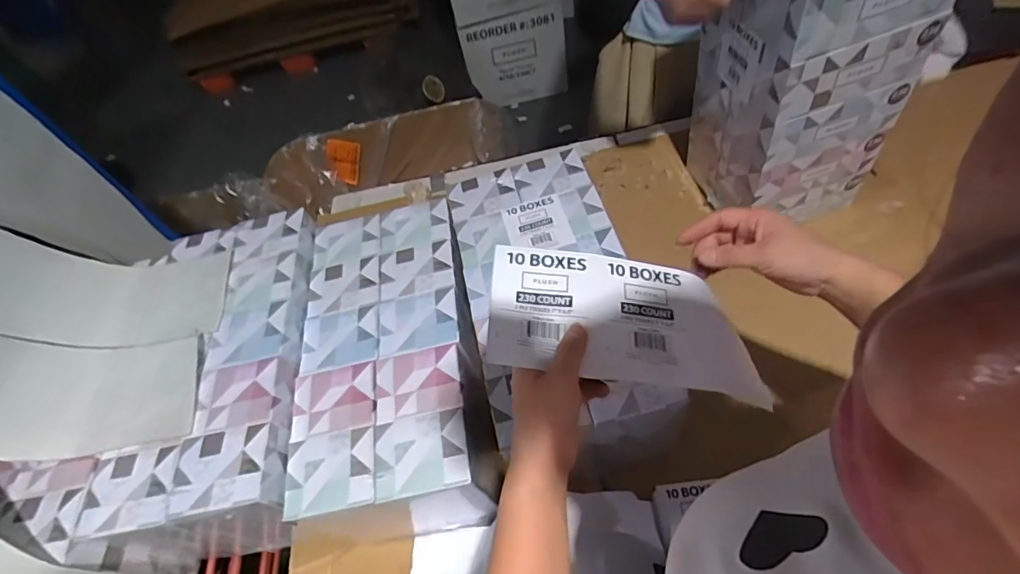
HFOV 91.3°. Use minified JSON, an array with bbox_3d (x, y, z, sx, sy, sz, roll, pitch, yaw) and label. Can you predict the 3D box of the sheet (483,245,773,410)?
[{"bbox_3d":[0.095,0.026,0.412,0.222,0.010,0.106,10,63,-5],"label":"sheet"}]

